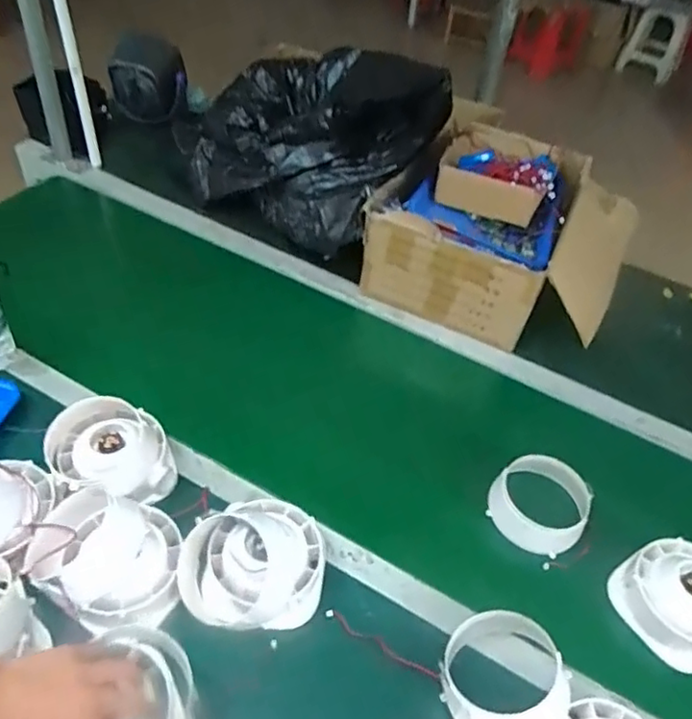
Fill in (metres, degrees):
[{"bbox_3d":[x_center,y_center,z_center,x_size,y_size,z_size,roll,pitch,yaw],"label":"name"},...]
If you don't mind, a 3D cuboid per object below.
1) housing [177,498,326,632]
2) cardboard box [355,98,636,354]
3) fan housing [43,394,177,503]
[{"bbox_3d":[-0.107,0.234,0.715,0.165,0.075,0.149,-14,49,-19],"label":"housing"},{"bbox_3d":[0.284,-0.224,1.100,0.402,0.196,0.383,21,47,13],"label":"cardboard box"},{"bbox_3d":[-0.297,0.120,0.783,0.140,0.091,0.126,-16,50,-21],"label":"fan housing"}]

